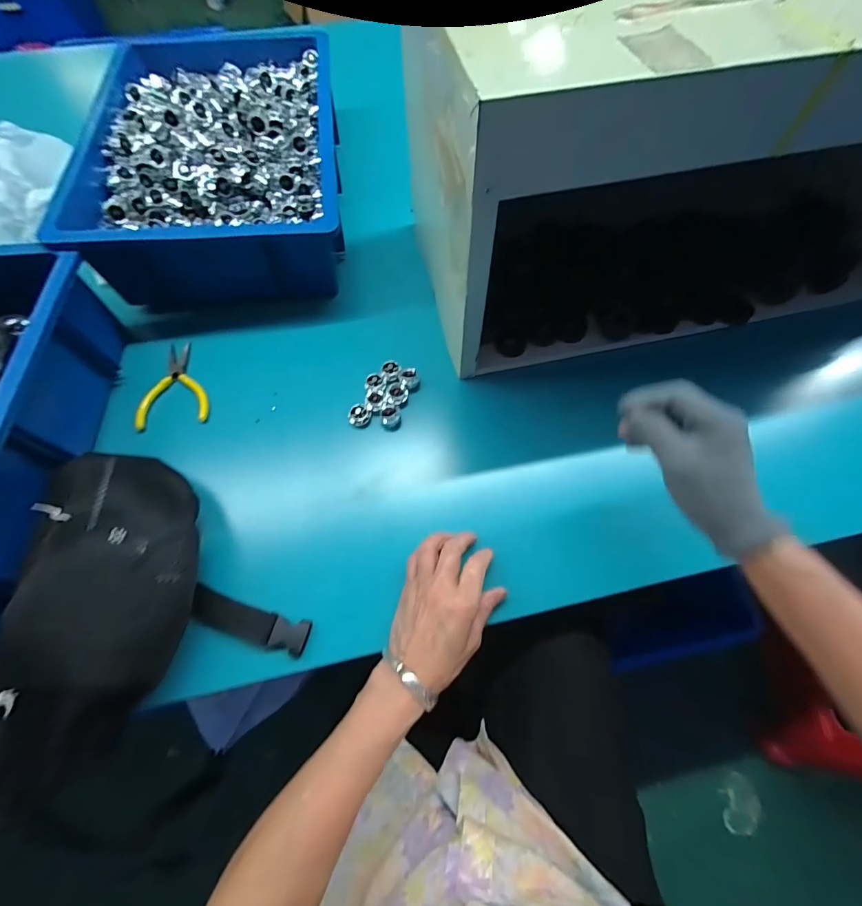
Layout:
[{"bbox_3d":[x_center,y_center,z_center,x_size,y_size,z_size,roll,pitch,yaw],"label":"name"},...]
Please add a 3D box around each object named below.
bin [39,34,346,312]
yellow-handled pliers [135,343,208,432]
[{"bbox_3d":[-0.289,-0.423,0.543,0.315,0.118,0.455,-7,66,-3],"label":"bin"},{"bbox_3d":[-0.313,-0.086,0.469,0.077,0.010,0.122,-11,67,-4],"label":"yellow-handled pliers"}]

